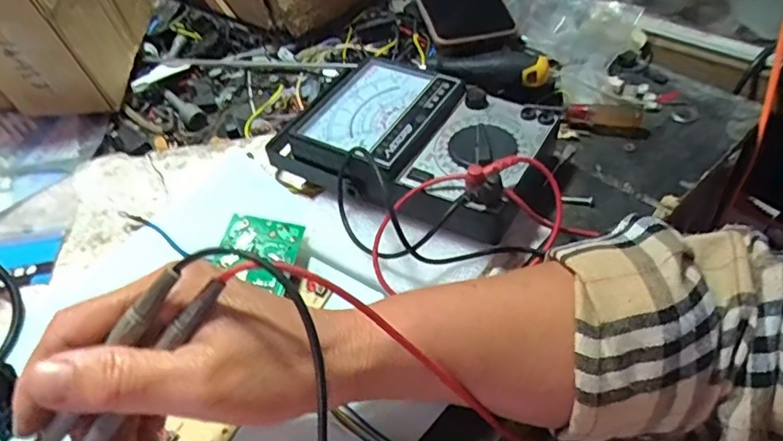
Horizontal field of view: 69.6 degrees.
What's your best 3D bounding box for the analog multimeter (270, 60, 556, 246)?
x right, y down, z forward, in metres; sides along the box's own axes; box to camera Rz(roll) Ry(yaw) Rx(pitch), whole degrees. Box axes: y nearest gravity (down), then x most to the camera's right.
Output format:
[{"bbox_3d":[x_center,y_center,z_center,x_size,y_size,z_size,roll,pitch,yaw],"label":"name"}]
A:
[{"bbox_3d":[0.018,-0.052,0.411,0.177,0.055,0.119,24,54,25],"label":"analog multimeter"}]

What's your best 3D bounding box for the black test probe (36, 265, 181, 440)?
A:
[{"bbox_3d":[-0.122,0.070,0.219,0.133,0.011,0.008,-52,55,8],"label":"black test probe"}]

